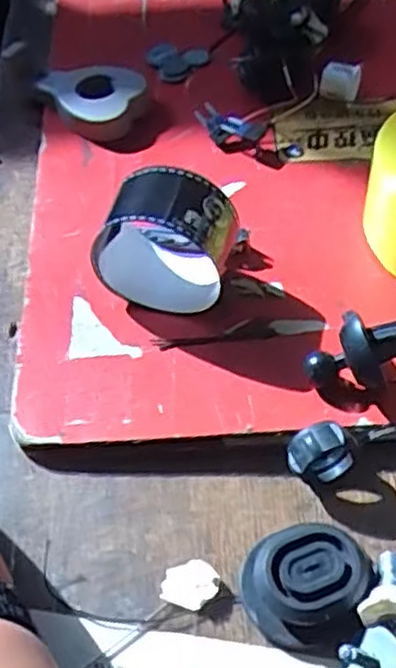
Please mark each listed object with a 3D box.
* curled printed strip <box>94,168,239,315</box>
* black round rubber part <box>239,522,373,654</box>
[{"bbox_3d":[-0.014,-0.048,0.347,0.056,0.062,0.051,14,54,11],"label":"curled printed strip"},{"bbox_3d":[0.041,0.094,0.280,0.048,0.018,0.039,-26,57,-18],"label":"black round rubber part"}]

